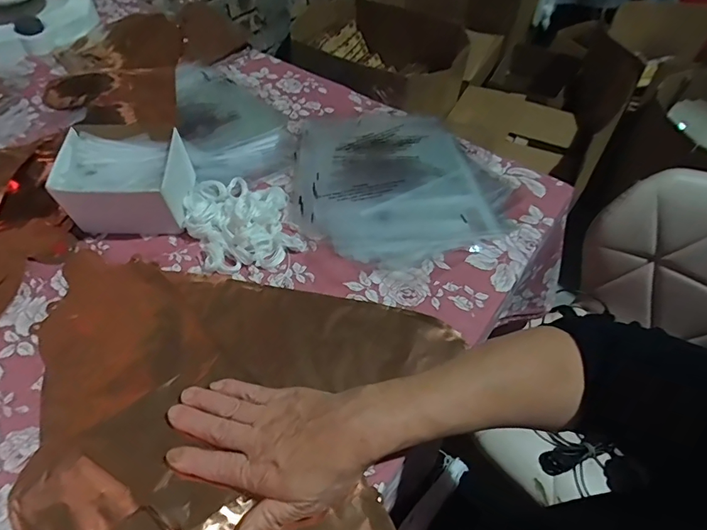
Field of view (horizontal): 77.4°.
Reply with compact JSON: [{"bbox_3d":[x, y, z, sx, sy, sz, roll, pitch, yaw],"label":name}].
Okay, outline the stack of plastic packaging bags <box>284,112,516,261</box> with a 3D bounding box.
[{"bbox_3d":[0.046,-0.120,0.576,0.261,0.016,0.270,-14,54,-13],"label":"stack of plastic packaging bags"}]

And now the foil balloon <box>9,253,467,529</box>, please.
[{"bbox_3d":[-0.119,0.114,0.390,0.400,0.015,0.356,34,58,22],"label":"foil balloon"}]

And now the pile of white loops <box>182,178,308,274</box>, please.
[{"bbox_3d":[-0.128,-0.056,0.504,0.115,0.024,0.135,-17,55,-15],"label":"pile of white loops"}]

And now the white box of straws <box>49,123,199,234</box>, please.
[{"bbox_3d":[-0.254,-0.092,0.496,0.125,0.083,0.103,-1,52,-3],"label":"white box of straws"}]

